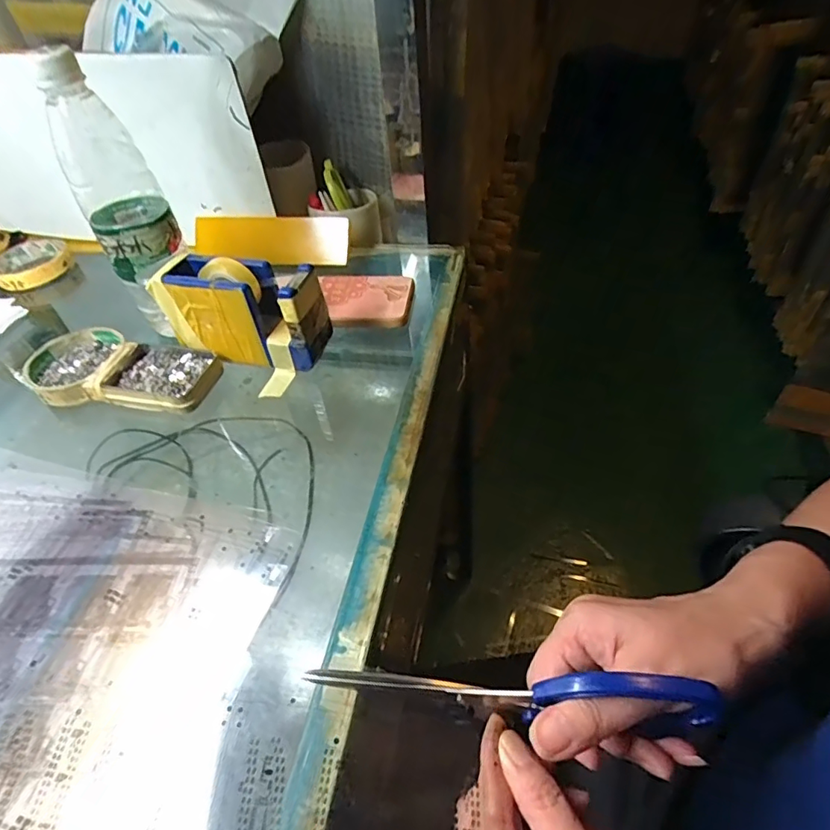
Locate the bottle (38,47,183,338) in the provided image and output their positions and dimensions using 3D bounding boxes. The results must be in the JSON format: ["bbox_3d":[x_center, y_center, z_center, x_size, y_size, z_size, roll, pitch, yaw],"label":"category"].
[{"bbox_3d":[-0.243,-0.175,0.425,0.069,0.208,0.065,-6,46,1],"label":"bottle"}]

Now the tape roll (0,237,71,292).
[{"bbox_3d":[-0.467,-0.186,0.613,0.084,0.021,0.094,-29,49,-19],"label":"tape roll"}]

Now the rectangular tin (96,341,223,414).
[{"bbox_3d":[-0.215,-0.035,0.435,0.090,0.015,0.069,7,47,14],"label":"rectangular tin"}]

